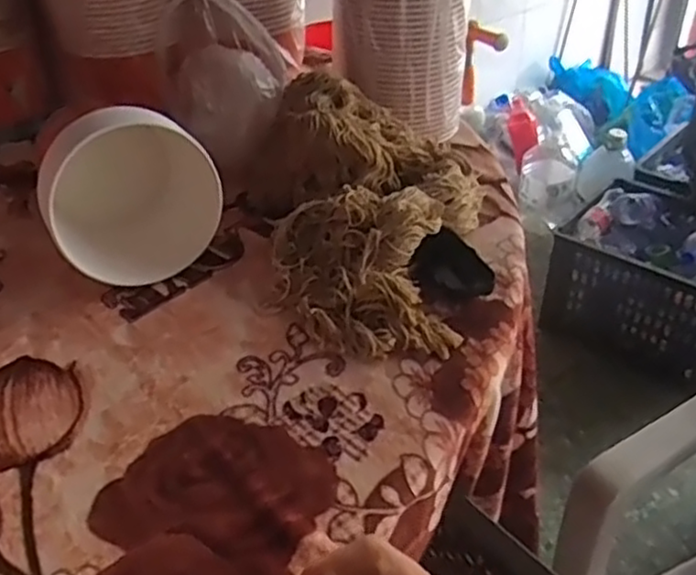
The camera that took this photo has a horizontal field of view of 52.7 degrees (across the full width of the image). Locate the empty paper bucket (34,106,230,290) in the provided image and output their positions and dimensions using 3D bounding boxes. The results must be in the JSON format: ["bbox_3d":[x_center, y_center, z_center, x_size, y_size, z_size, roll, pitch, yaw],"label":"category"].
[{"bbox_3d":[-0.226,-0.109,0.727,0.161,0.158,0.154,-1,38,1],"label":"empty paper bucket"}]

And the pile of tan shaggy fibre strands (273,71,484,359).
[{"bbox_3d":[0.017,-0.077,0.746,0.250,0.094,0.371,1,52,4],"label":"pile of tan shaggy fibre strands"}]

